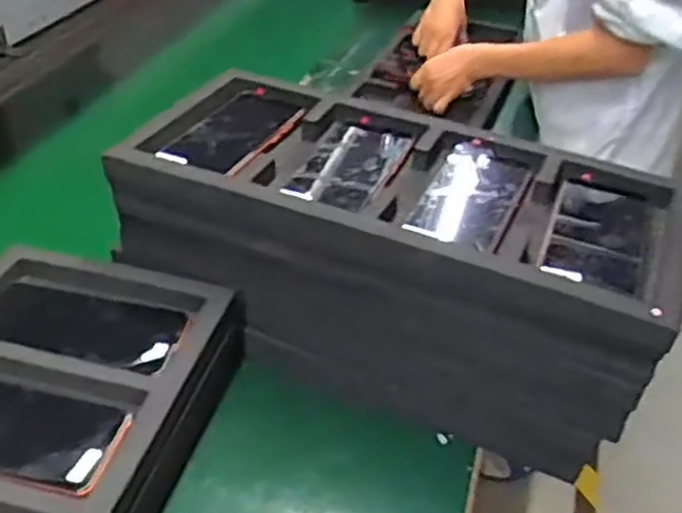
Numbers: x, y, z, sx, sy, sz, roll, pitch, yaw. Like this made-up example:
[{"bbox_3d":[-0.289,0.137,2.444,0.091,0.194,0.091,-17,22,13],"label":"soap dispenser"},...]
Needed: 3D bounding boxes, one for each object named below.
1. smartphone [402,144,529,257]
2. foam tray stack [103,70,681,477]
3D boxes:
[{"bbox_3d":[0.113,-0.060,0.675,0.085,0.016,0.185,16,37,18],"label":"smartphone"},{"bbox_3d":[0.051,-0.006,0.732,0.466,0.174,0.218,18,38,19],"label":"foam tray stack"}]

